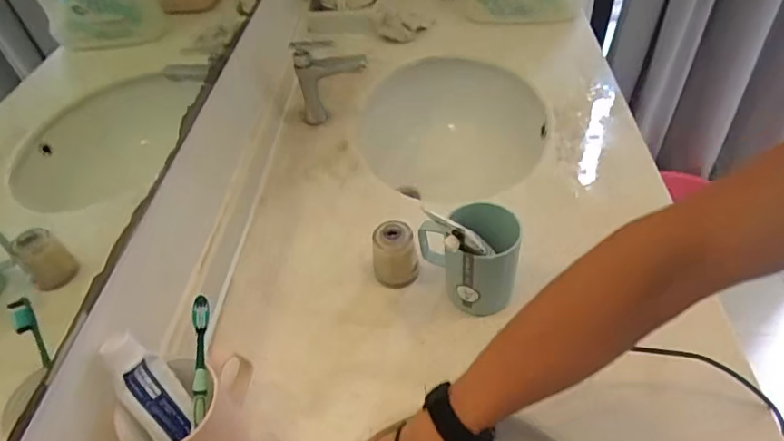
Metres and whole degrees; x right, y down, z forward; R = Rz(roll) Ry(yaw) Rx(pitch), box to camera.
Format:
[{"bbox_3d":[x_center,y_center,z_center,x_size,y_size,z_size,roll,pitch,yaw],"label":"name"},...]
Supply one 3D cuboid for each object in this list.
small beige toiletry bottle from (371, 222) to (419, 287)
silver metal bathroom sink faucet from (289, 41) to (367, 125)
[{"bbox_3d":[0.004,0.041,0.614,0.050,0.067,0.046,-3,46,3],"label":"small beige toiletry bottle"},{"bbox_3d":[-0.102,-0.223,0.868,0.120,0.145,0.039,-1,44,6],"label":"silver metal bathroom sink faucet"}]

